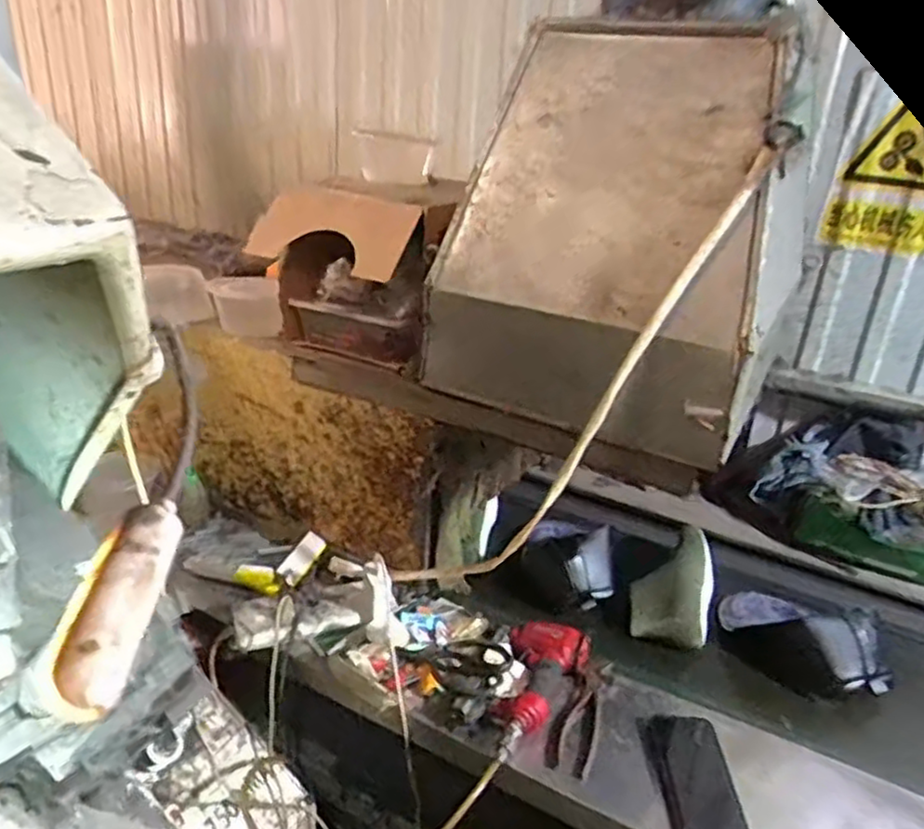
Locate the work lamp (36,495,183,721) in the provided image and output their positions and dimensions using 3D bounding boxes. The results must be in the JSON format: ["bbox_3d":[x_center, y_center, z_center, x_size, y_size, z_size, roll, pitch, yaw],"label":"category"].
[{"bbox_3d":[-0.114,0.060,0.241,0.021,0.019,0.094,2,24,-7],"label":"work lamp"}]

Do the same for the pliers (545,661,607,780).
[{"bbox_3d":[0.161,0.401,0.956,0.058,0.019,0.200,13,26,18],"label":"pliers"}]

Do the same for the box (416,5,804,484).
[{"bbox_3d":[0.285,-0.270,1.042,0.441,0.490,0.526,17,27,25],"label":"box"}]

